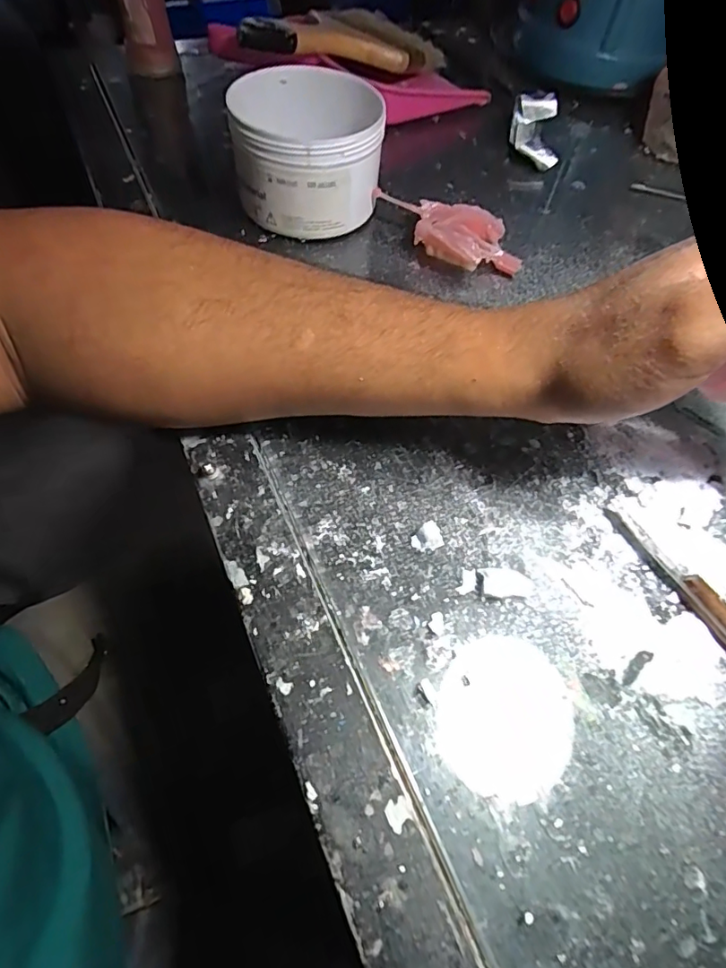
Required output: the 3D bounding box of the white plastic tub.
[{"bbox_3d":[-0.035,-0.209,0.327,0.085,0.064,0.100,-3,59,-6],"label":"white plastic tub"}]

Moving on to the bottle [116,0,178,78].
[{"bbox_3d":[-0.175,-0.374,0.409,0.038,0.086,0.038,-11,60,-11],"label":"bottle"}]

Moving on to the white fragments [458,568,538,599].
[{"bbox_3d":[0.056,0.041,0.214,0.031,0.006,0.012,8,58,0],"label":"white fragments"}]

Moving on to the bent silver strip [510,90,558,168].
[{"bbox_3d":[0.133,-0.273,0.403,0.034,0.028,0.066,10,58,2],"label":"bent silver strip"}]

